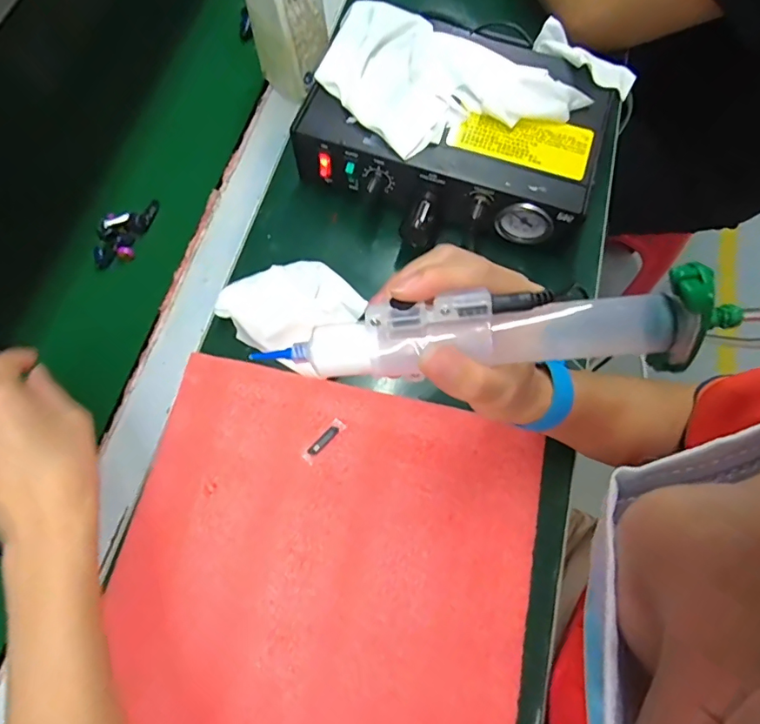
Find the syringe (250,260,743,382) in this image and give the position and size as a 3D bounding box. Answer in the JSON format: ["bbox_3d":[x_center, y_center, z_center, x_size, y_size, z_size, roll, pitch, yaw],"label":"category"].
[{"bbox_3d":[0.049,-0.010,0.216,0.191,0.044,0.028,-4,69,6],"label":"syringe"}]

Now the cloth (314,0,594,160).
[{"bbox_3d":[0.043,-0.217,0.392,0.202,0.022,0.123,32,73,11],"label":"cloth"}]

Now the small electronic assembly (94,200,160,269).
[{"bbox_3d":[-0.216,-0.111,0.410,0.030,0.019,0.069,12,70,4],"label":"small electronic assembly"}]

